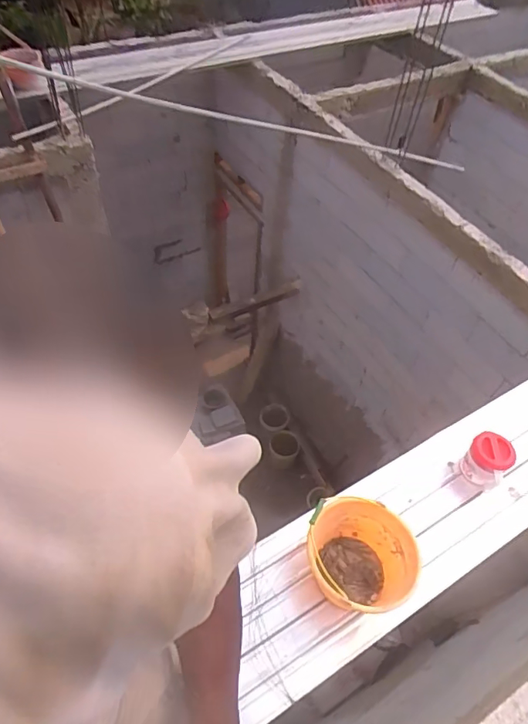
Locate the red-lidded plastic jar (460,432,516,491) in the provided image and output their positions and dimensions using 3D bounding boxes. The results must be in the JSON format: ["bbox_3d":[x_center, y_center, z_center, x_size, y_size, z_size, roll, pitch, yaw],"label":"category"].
[{"bbox_3d":[0.727,0.328,1.579,0.114,0.170,0.142,-37,63,-28],"label":"red-lidded plastic jar"}]

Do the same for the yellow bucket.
[{"bbox_3d":[0.265,0.560,1.361,0.293,0.201,0.264,6,52,0],"label":"yellow bucket"}]

